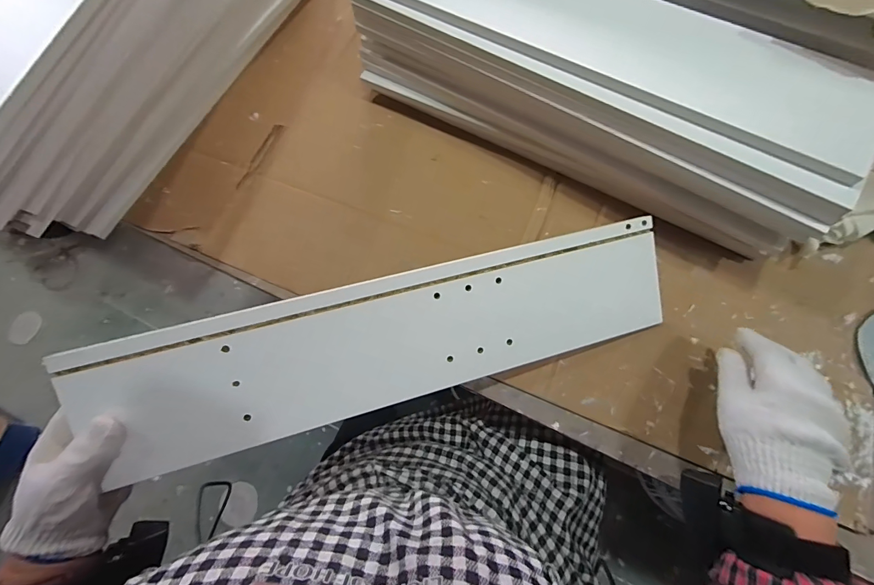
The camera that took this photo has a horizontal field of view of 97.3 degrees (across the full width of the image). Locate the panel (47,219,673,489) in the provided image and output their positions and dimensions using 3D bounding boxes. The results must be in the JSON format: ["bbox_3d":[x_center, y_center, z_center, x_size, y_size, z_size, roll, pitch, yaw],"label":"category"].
[{"bbox_3d":[-0.019,0.050,0.366,0.535,0.010,0.142,-14,99,-12],"label":"panel"}]

